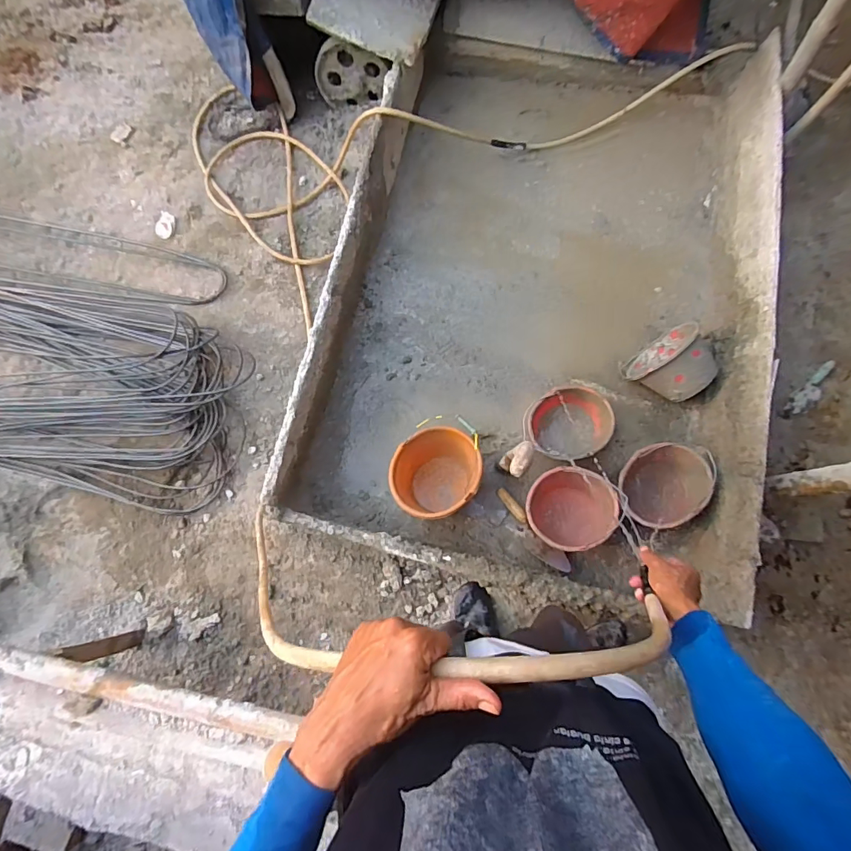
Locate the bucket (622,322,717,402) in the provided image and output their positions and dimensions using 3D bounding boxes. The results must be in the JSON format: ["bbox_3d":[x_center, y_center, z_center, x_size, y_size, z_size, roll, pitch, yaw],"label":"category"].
[{"bbox_3d":[0.779,-0.198,1.426,0.214,0.231,0.226,39,79,15],"label":"bucket"}]

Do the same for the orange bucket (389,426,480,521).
[{"bbox_3d":[0.030,0.157,1.388,0.257,0.204,0.242,-1,75,5],"label":"orange bucket"}]

